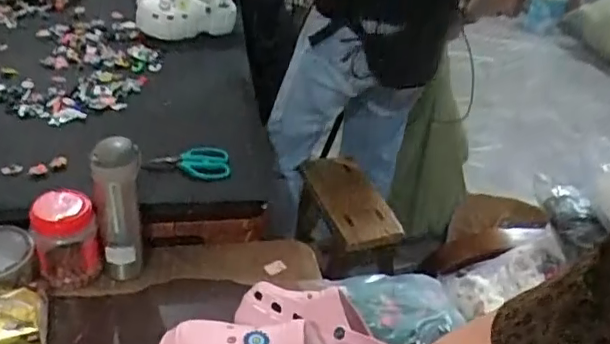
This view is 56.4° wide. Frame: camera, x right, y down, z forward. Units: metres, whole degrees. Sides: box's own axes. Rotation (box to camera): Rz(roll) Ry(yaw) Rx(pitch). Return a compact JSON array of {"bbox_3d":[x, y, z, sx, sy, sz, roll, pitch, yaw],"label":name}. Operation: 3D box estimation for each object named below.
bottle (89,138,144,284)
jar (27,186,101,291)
[{"bbox_3d":[-0.293,0.066,0.906,0.068,0.245,0.073,-4,37,-16],"label":"bottle"},{"bbox_3d":[-0.373,0.100,0.891,0.094,0.157,0.075,-11,40,-24],"label":"jar"}]

